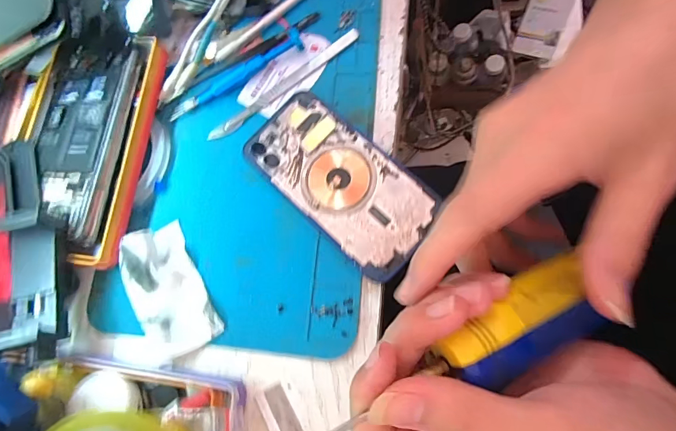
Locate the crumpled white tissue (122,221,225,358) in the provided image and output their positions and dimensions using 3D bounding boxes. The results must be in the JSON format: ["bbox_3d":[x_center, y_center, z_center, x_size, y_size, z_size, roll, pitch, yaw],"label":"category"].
[{"bbox_3d":[-0.118,0.050,0.273,0.049,0.011,0.088,-29,76,-6],"label":"crumpled white tissue"}]

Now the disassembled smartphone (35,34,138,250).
[{"bbox_3d":[-0.199,-0.062,0.306,0.073,0.007,0.157,4,75,11],"label":"disassembled smartphone"}]

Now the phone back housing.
[{"bbox_3d":[0.000,-0.026,0.278,0.138,0.016,0.070,43,80,12],"label":"phone back housing"}]

